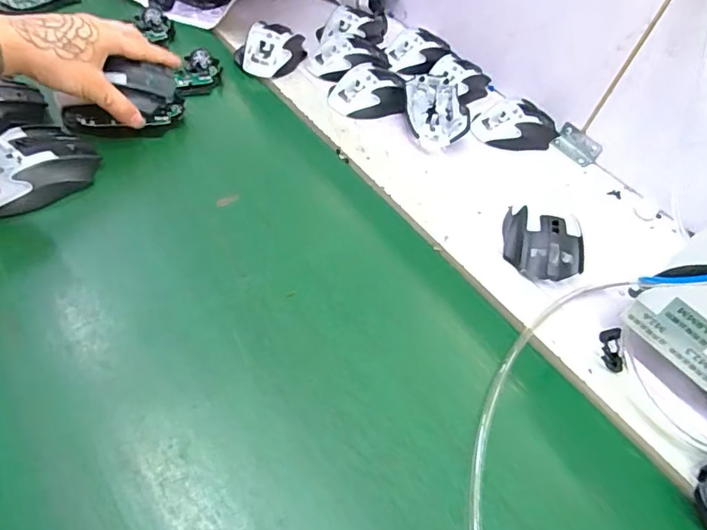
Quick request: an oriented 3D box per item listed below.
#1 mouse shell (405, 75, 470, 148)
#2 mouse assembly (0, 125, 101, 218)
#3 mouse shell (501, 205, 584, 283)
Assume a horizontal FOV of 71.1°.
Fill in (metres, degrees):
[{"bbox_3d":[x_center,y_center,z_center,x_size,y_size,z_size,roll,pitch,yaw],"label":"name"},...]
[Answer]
[{"bbox_3d":[0.099,-0.188,0.605,0.067,0.032,0.100,-4,51,-5],"label":"mouse shell"},{"bbox_3d":[-0.282,-0.080,0.432,0.065,0.046,0.113,27,55,19],"label":"mouse assembly"},{"bbox_3d":[0.186,-0.022,0.487,0.069,0.032,0.076,7,51,5],"label":"mouse shell"}]

